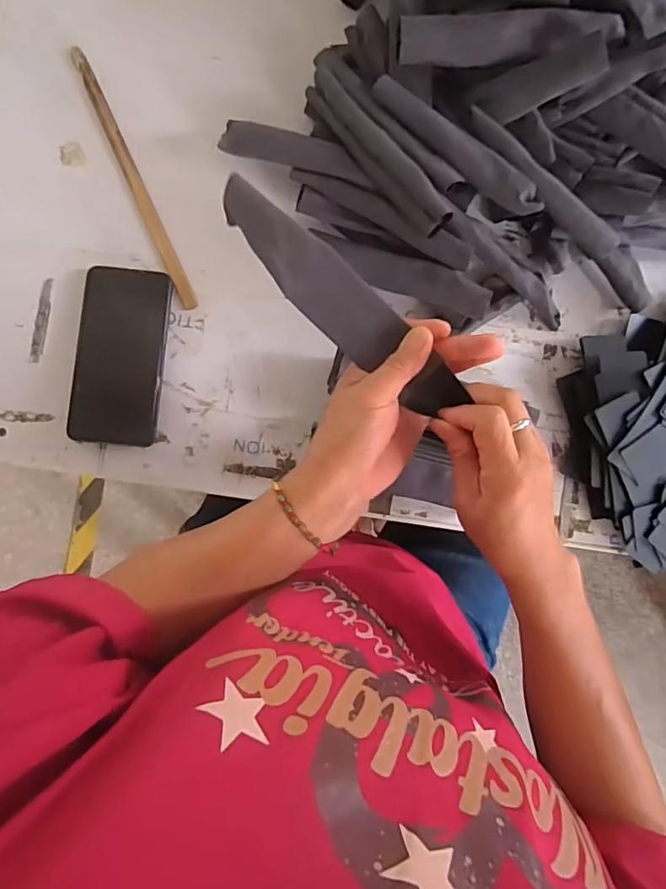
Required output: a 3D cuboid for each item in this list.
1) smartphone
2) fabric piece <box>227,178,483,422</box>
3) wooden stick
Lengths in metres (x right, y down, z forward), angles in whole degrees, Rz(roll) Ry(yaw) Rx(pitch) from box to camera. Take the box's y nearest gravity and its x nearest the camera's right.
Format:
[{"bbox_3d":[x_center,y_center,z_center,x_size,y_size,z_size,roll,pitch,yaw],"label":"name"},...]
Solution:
[{"bbox_3d":[-0.198,-0.082,0.492,0.079,0.012,0.161,6,88,-4],"label":"smartphone"},{"bbox_3d":[0.003,-0.095,0.356,0.205,0.017,0.044,43,86,-3],"label":"fabric piece"},{"bbox_3d":[-0.188,-0.250,0.504,0.014,0.008,0.259,-24,90,-5],"label":"wooden stick"}]

